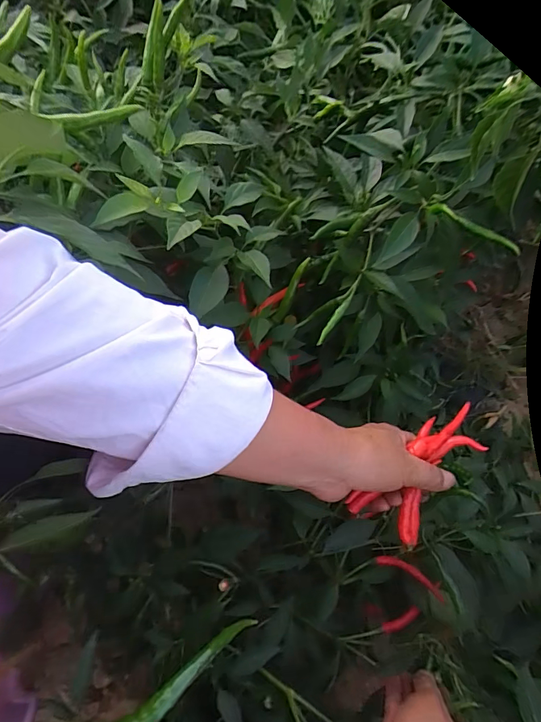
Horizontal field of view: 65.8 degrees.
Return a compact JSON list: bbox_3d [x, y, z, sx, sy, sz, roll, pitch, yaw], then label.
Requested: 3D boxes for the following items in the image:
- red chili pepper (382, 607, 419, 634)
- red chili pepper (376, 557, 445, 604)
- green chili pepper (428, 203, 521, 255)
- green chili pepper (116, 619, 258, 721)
[{"bbox_3d":[0.141,0.280,0.450,0.044,0.007,0.012,-22,68,-8],"label":"red chili pepper"},{"bbox_3d":[0.155,0.234,0.460,0.079,0.006,0.017,30,49,9],"label":"red chili pepper"},{"bbox_3d":[0.145,-0.096,0.297,0.069,0.006,0.007,32,71,14],"label":"green chili pepper"},{"bbox_3d":[-0.044,0.171,0.228,0.089,0.013,0.011,-24,66,-38],"label":"green chili pepper"}]

